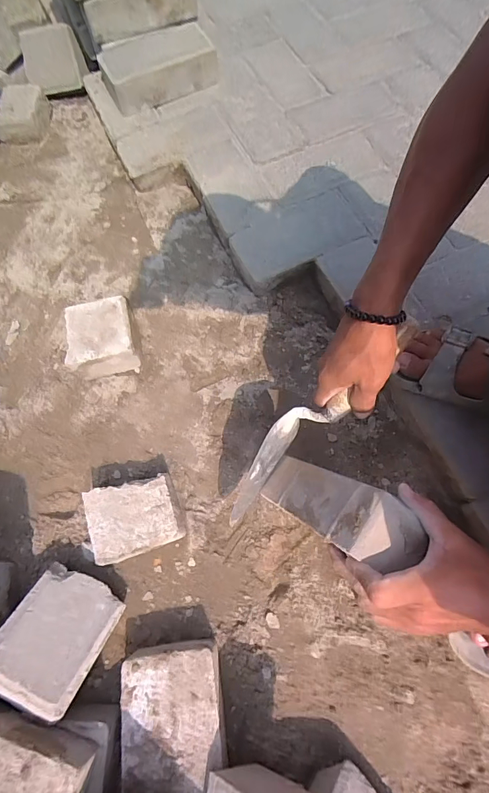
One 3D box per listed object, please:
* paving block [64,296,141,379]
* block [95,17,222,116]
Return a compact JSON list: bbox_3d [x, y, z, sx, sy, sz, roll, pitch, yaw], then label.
[{"bbox_3d":[-0.226,-0.093,0.619,0.097,0.062,0.108,-13,69,-5],"label":"paving block"},{"bbox_3d":[-0.161,-0.631,0.739,0.217,0.064,0.105,-18,70,-6],"label":"block"}]

